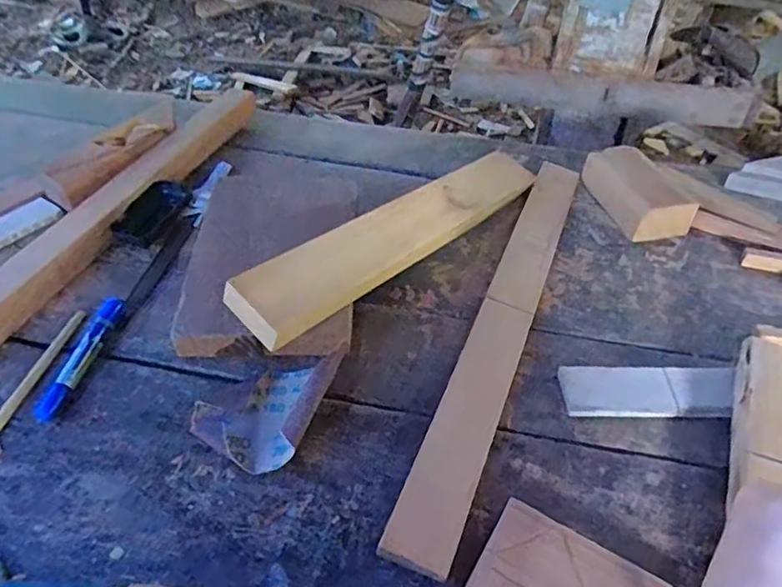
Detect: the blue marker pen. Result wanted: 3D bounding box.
[{"bbox_3d":[-0.286,0.055,0.530,0.022,0.013,0.139,7,46,6],"label":"blue marker pen"}]

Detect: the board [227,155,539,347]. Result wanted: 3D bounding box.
[{"bbox_3d":[0.018,-0.071,0.591,0.414,0.023,0.071,-33,87,-39],"label":"board"}]

